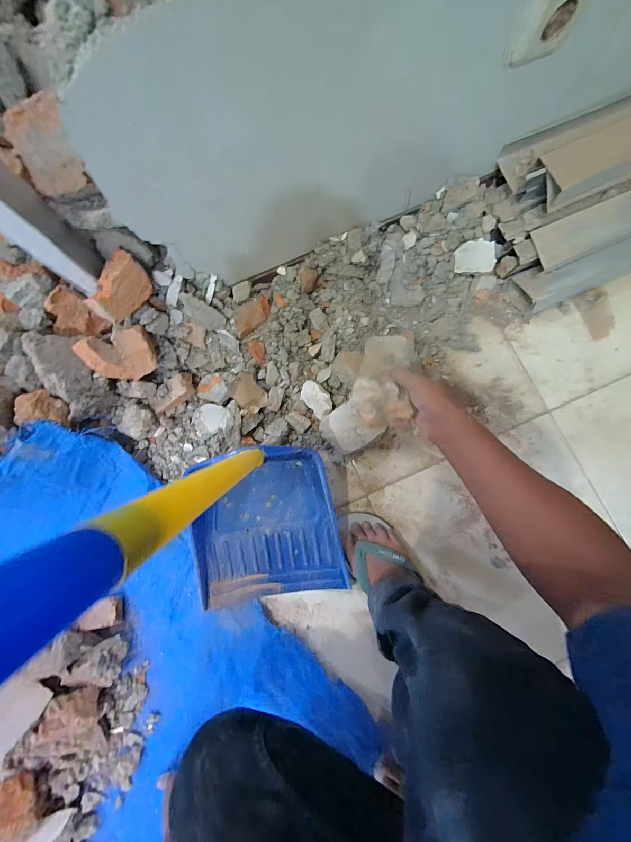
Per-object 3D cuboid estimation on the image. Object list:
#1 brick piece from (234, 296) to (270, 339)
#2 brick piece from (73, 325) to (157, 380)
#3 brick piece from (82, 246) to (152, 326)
[{"bbox_3d":[-0.123,-0.202,0.605,0.041,0.037,0.089,43,86,7],"label":"brick piece"},{"bbox_3d":[-0.329,-0.110,0.534,0.115,0.052,0.081,-12,117,0],"label":"brick piece"},{"bbox_3d":[-0.307,-0.208,0.494,0.053,0.050,0.102,23,84,5],"label":"brick piece"}]

